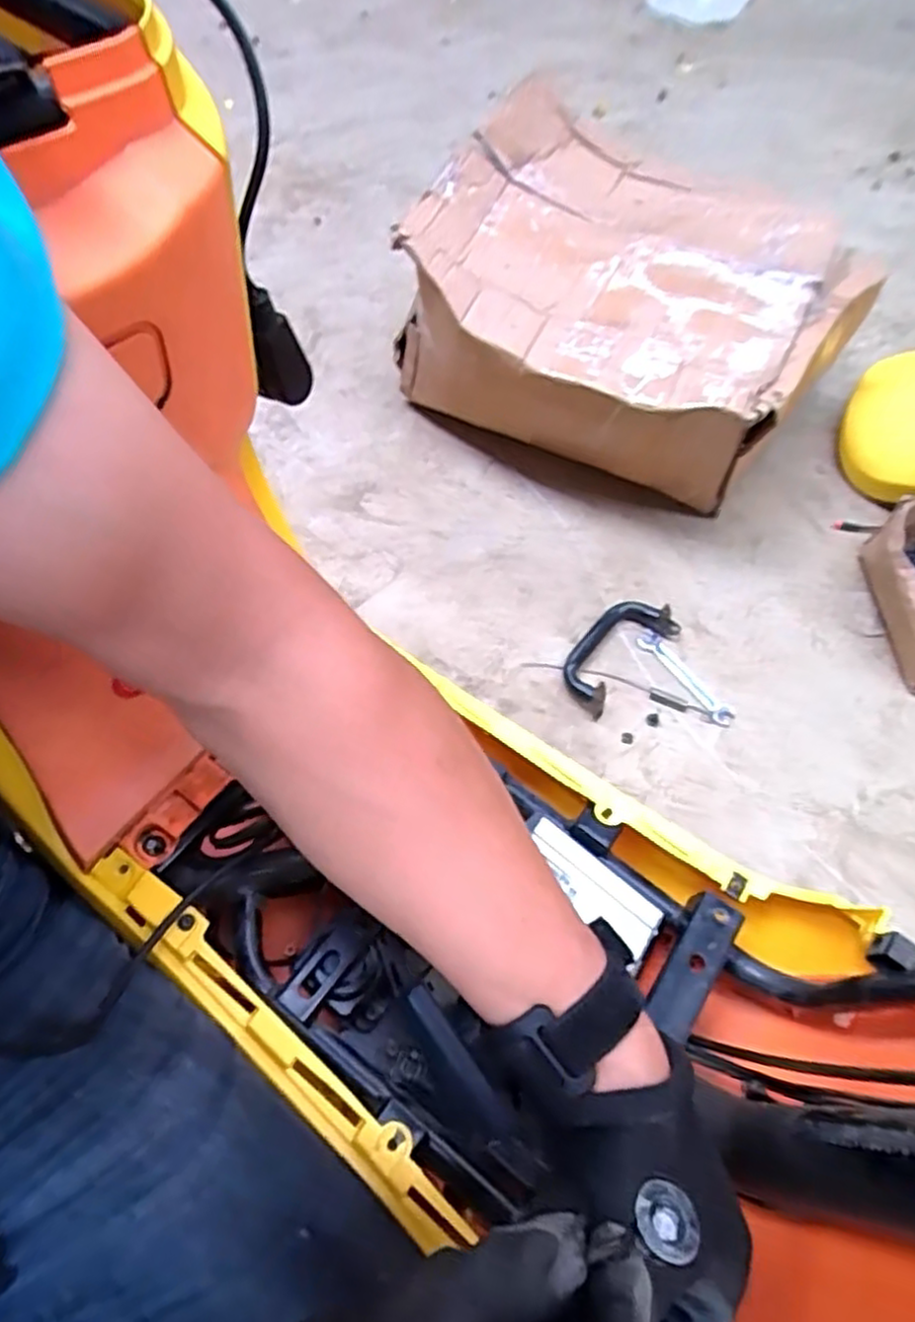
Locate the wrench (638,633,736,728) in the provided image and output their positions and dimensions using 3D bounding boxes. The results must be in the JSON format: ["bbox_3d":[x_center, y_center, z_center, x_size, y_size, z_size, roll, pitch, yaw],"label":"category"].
[{"bbox_3d":[0.245,0.019,0.775,0.023,0.007,0.126,-35,68,-16],"label":"wrench"}]

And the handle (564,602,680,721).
[{"bbox_3d":[0.173,-0.013,0.783,0.142,0.032,0.070,-41,70,-18],"label":"handle"}]

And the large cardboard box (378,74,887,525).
[{"bbox_3d":[0.181,-0.387,0.819,0.428,0.204,0.320,34,68,16],"label":"large cardboard box"}]

